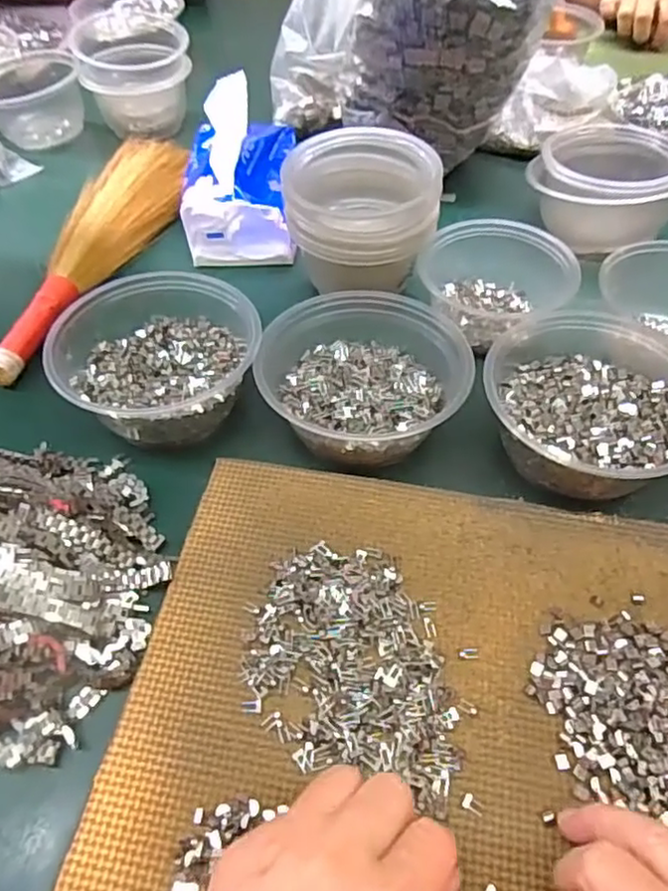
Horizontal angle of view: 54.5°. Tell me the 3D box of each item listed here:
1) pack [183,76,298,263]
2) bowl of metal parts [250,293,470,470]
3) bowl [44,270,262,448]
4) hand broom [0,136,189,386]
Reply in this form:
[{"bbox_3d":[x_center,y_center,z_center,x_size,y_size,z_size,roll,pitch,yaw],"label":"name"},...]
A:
[{"bbox_3d":[-0.084,-0.242,0.570,0.093,0.104,0.134,-3,53,-1],"label":"pack"},{"bbox_3d":[0.022,-0.047,0.432,0.132,0.053,0.130,0,53,1],"label":"bowl of metal parts"},{"bbox_3d":[-0.126,-0.065,0.445,0.127,0.059,0.136,0,53,1],"label":"bowl"},{"bbox_3d":[-0.204,-0.175,0.552,0.070,0.033,0.315,12,54,10],"label":"hand broom"}]

